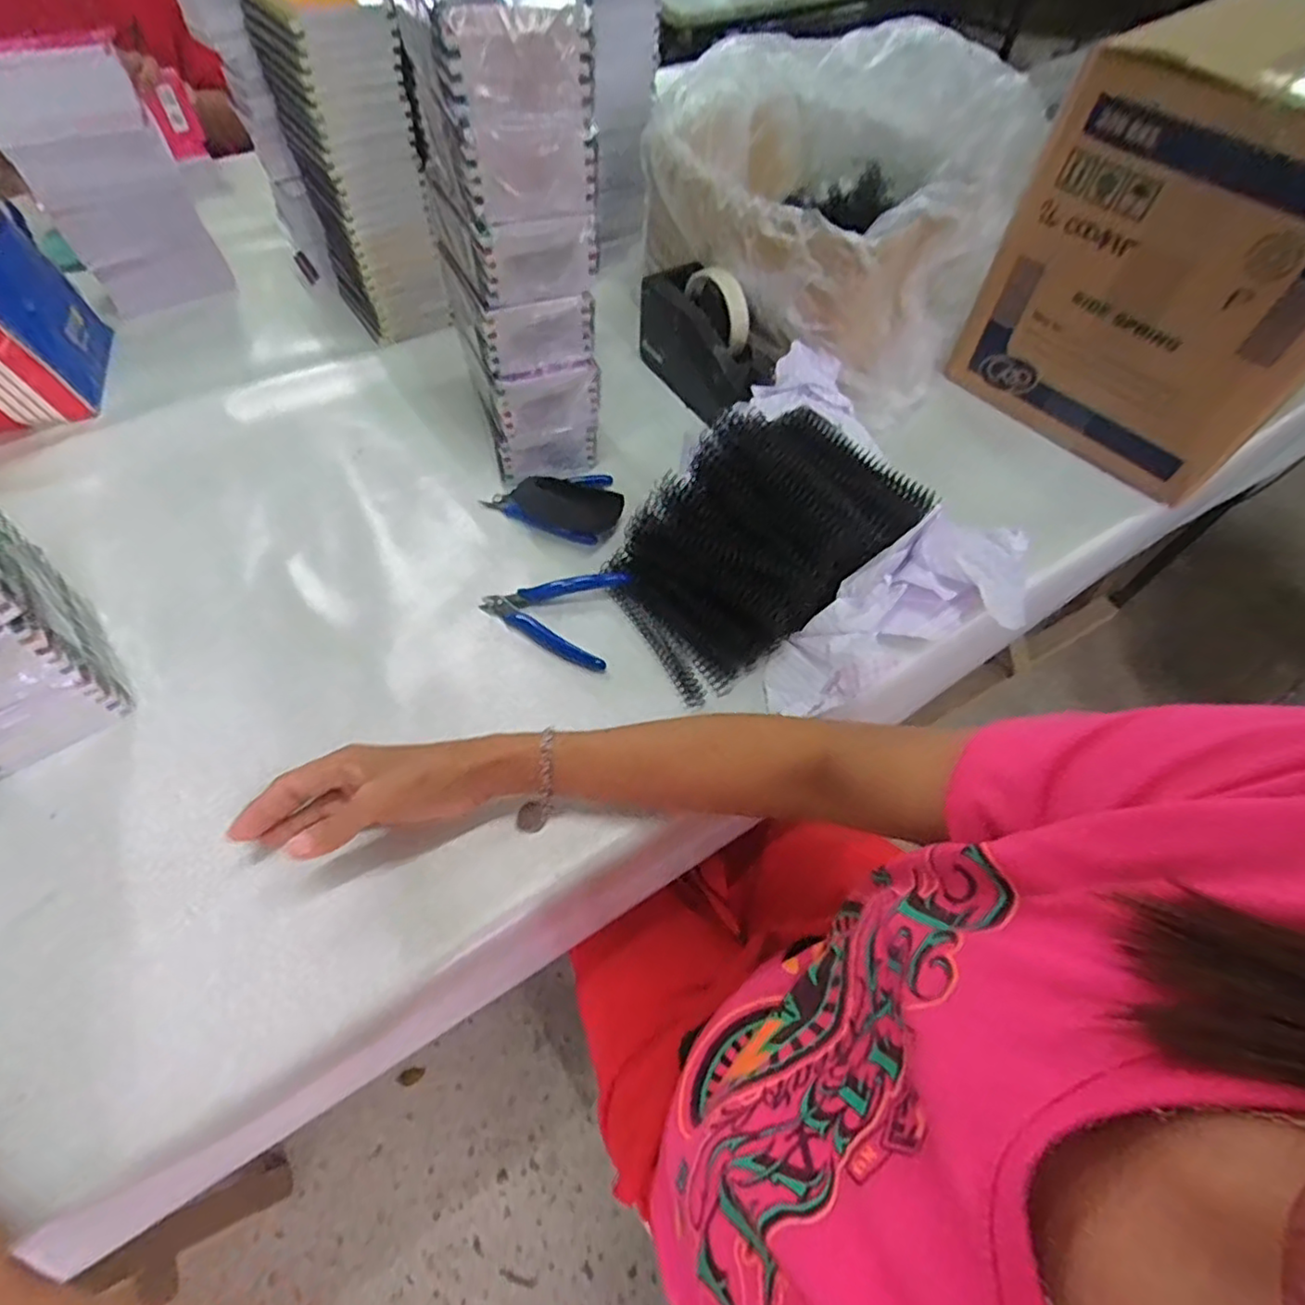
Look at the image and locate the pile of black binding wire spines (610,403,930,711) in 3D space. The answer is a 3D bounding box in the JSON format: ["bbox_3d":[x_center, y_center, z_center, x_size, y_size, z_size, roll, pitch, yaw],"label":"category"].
[{"bbox_3d":[0.098,-0.107,0.574,0.277,0.099,0.165,-36,65,-22],"label":"pile of black binding wire spines"}]

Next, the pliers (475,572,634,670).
[{"bbox_3d":[-0.088,-0.037,0.565,0.118,0.024,0.091,10,58,4],"label":"pliers"}]

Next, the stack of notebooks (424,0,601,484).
[{"bbox_3d":[-0.103,-0.299,0.531,0.120,0.338,0.097,-12,59,-10],"label":"stack of notebooks"}]

